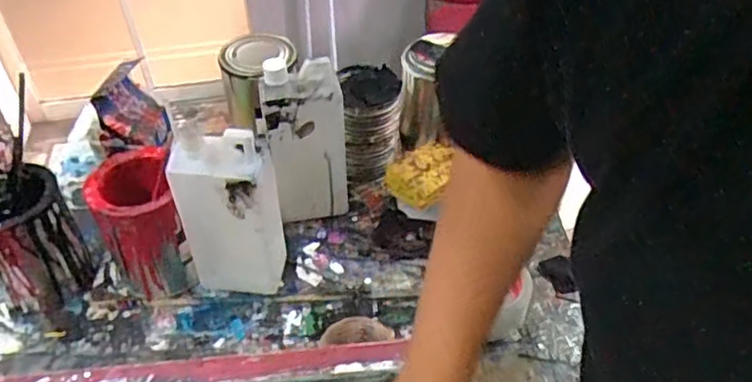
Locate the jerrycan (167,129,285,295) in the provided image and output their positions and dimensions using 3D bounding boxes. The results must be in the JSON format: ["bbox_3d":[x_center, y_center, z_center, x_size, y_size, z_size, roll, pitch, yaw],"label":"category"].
[{"bbox_3d":[-0.154,0.030,0.662,0.109,0.225,0.053,5,43,5],"label":"jerrycan"}]

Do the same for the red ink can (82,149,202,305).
[{"bbox_3d":[-0.264,0.045,0.696,0.090,0.156,0.106,-14,44,-15],"label":"red ink can"}]

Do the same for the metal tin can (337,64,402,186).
[{"bbox_3d":[-0.009,-0.094,0.836,0.084,0.135,0.102,-5,43,-5],"label":"metal tin can"}]

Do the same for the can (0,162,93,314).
[{"bbox_3d":[-0.405,0.053,0.696,0.100,0.149,0.100,0,42,0],"label":"can"}]

